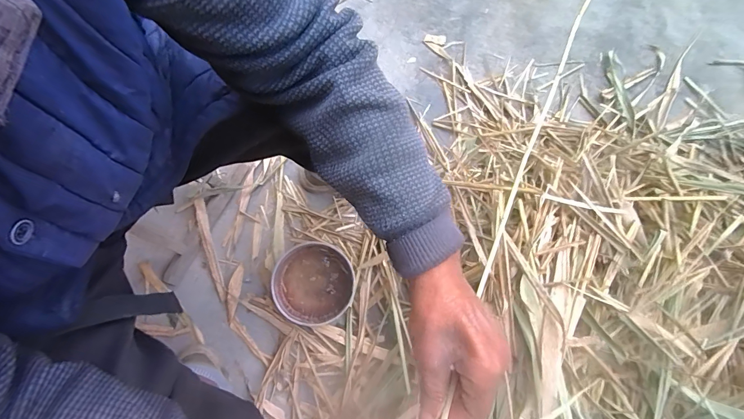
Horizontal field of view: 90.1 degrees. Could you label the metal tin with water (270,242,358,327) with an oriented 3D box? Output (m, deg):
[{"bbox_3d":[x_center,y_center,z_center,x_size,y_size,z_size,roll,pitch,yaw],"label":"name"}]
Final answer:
[{"bbox_3d":[-0.120,0.155,0.775,0.167,0.051,0.160,0,76,-1],"label":"metal tin with water"}]

